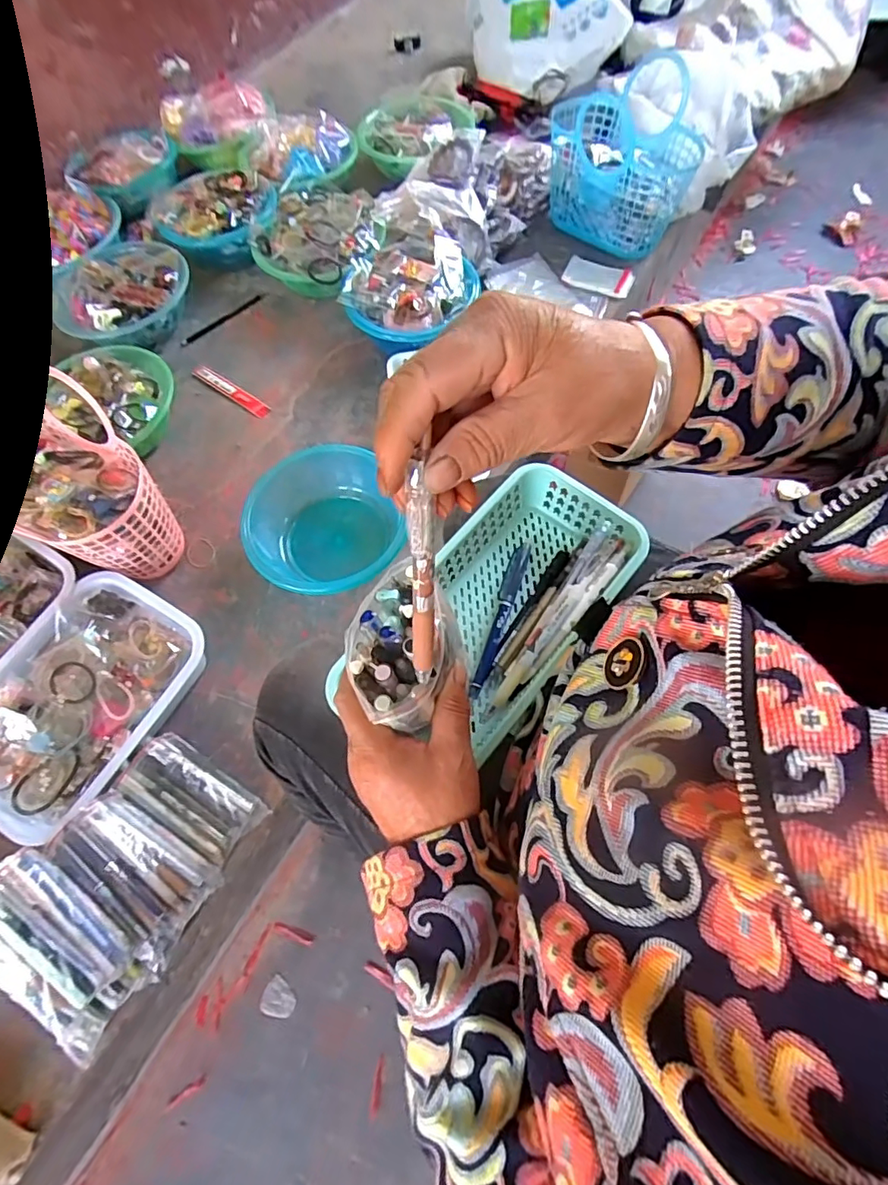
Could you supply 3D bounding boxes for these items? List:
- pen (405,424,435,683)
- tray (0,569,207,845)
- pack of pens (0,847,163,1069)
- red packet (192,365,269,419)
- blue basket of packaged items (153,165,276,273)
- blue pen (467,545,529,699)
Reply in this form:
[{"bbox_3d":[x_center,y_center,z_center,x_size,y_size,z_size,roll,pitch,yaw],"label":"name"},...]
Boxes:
[{"bbox_3d":[-0.009,-0.005,0.239,0.010,0.124,0.011,5,39,6],"label":"pen"},{"bbox_3d":[-0.442,0.133,0.648,0.200,0.082,0.288,20,67,13],"label":"tray"},{"bbox_3d":[-0.365,0.337,0.492,0.093,0.059,0.195,-40,99,-15],"label":"pack of pens"},{"bbox_3d":[-0.370,-0.350,0.902,0.182,0.006,0.026,34,70,18],"label":"red packet"},{"bbox_3d":[-0.442,-0.714,1.003,0.238,0.088,0.176,5,64,6],"label":"blue basket of packaged items"},{"bbox_3d":[0.047,0.018,0.437,0.015,0.014,0.142,16,66,11],"label":"blue pen"}]

